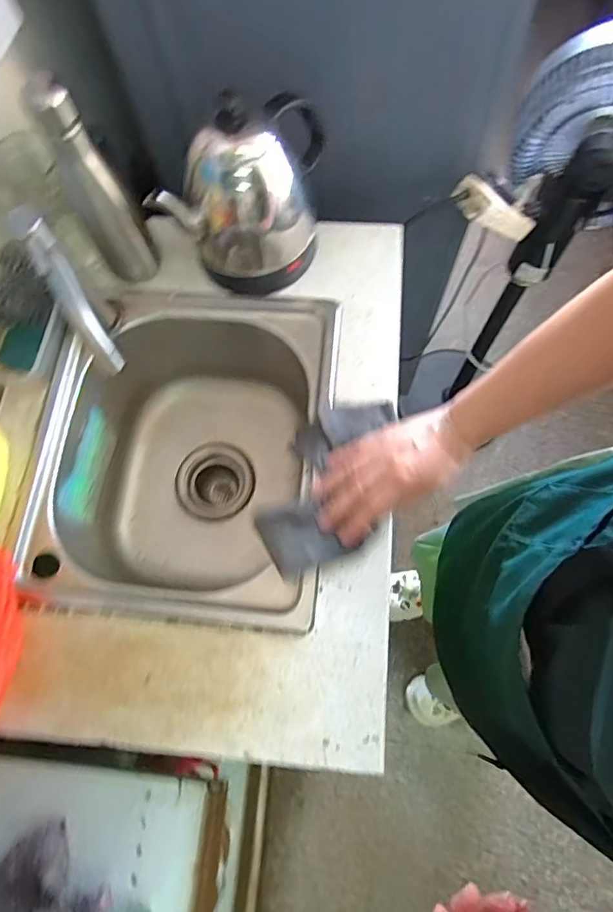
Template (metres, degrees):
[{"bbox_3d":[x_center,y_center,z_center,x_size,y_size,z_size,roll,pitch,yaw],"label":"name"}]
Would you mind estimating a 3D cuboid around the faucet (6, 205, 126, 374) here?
[{"bbox_3d":[-0.217,-0.146,0.521,0.039,0.169,0.139,-30,73,-8],"label":"faucet"}]

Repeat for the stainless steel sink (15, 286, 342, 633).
[{"bbox_3d":[-0.121,0.011,0.660,0.296,0.231,0.377,6,72,4],"label":"stainless steel sink"}]

